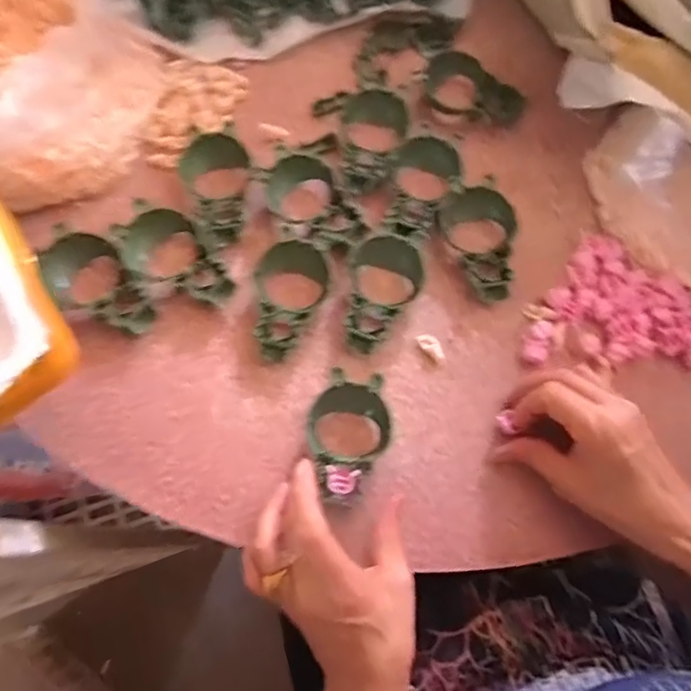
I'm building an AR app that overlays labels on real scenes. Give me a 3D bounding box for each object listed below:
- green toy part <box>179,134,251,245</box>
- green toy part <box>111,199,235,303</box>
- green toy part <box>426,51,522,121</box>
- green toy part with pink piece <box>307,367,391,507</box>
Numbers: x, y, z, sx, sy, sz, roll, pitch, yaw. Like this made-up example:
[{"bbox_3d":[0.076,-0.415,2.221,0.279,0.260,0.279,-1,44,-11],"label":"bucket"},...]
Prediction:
[{"bbox_3d":[-0.103,-0.128,0.474,0.052,0.026,0.093,-10,86,-4],"label":"green toy part"},{"bbox_3d":[-0.134,-0.065,0.453,0.056,0.027,0.097,-34,76,-11],"label":"green toy part"},{"bbox_3d":[0.116,-0.232,0.519,0.086,0.018,0.065,11,72,3],"label":"green toy part"},{"bbox_3d":[0.002,0.065,0.413,0.056,0.027,0.090,5,72,1],"label":"green toy part with pink piece"}]

